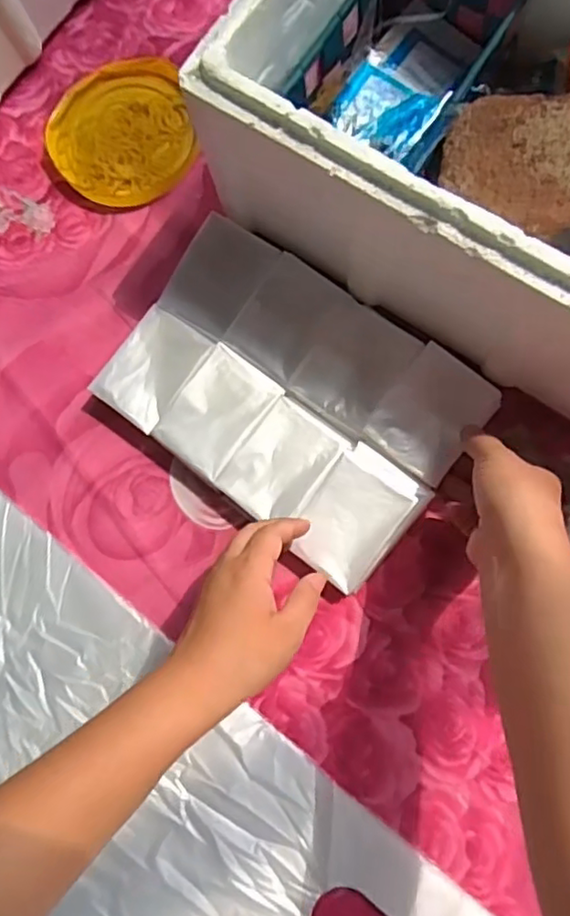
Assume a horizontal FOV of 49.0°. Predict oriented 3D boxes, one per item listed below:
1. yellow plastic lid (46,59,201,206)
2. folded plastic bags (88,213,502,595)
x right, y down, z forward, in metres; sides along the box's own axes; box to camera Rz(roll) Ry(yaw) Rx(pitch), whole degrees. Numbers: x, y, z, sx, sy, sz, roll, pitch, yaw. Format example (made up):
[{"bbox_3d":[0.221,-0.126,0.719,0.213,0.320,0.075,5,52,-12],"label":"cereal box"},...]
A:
[{"bbox_3d":[-0.145,-0.287,0.554,0.124,0.016,0.132,-1,78,5],"label":"yellow plastic lid"},{"bbox_3d":[0.002,-0.047,0.461,0.250,0.030,0.170,36,81,8],"label":"folded plastic bags"}]

